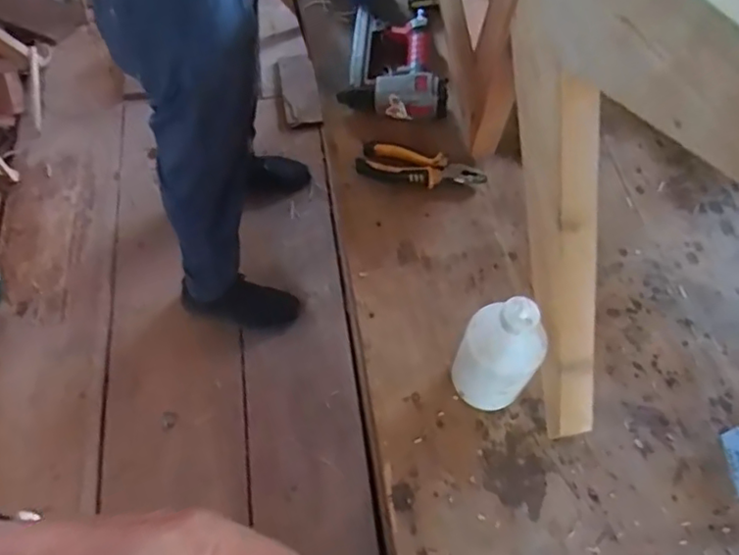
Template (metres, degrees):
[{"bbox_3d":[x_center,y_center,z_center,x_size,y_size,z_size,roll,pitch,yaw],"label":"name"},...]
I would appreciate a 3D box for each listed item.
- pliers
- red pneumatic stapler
[{"bbox_3d":[0.065,-0.136,0.776,0.158,0.022,0.046,15,61,8],"label":"pliers"},{"bbox_3d":[0.030,-0.314,0.865,0.141,0.053,0.217,-1,60,-2],"label":"red pneumatic stapler"}]

